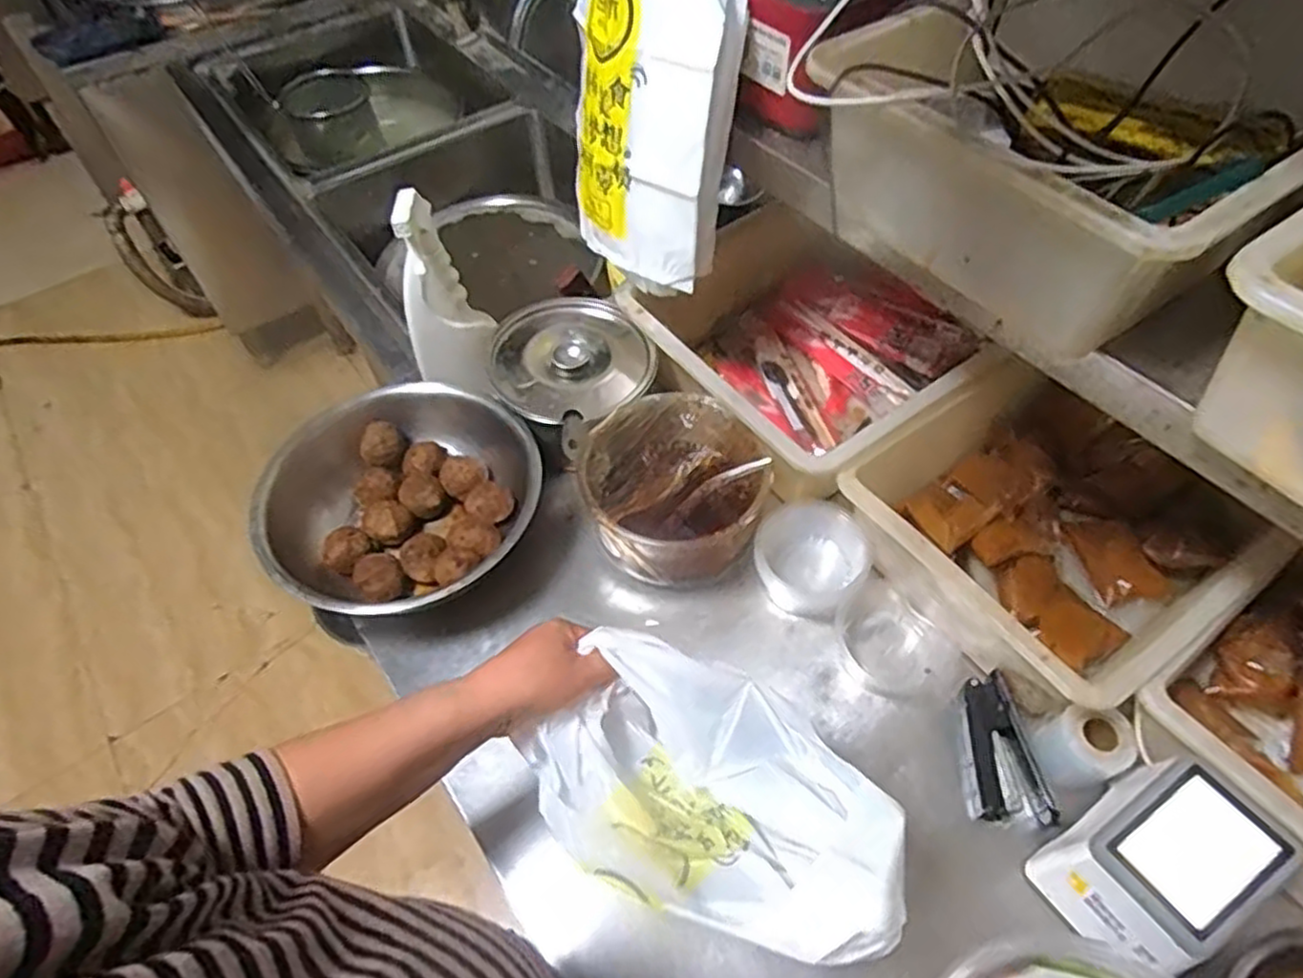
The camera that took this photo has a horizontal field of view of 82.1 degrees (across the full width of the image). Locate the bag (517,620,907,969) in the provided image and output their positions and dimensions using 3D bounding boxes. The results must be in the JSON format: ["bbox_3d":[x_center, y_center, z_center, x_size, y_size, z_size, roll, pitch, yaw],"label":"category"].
[{"bbox_3d":[0.039,0.198,0.493,0.240,0.099,0.146,19,57,16],"label":"bag"}]

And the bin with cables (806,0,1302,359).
[{"bbox_3d":[0.270,-0.225,0.524,0.239,0.132,0.291,-31,59,-19],"label":"bin with cables"}]

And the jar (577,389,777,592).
[{"bbox_3d":[0.021,0.003,0.733,0.169,0.095,0.167,-1,54,1],"label":"jar"}]

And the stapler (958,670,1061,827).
[{"bbox_3d":[0.280,0.214,0.612,0.059,0.031,0.112,-11,54,-5],"label":"stapler"}]

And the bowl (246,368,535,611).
[{"bbox_3d":[-0.242,0.012,0.738,0.246,0.093,0.259,-1,54,1],"label":"bowl"}]

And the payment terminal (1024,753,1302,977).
[{"bbox_3d":[0.354,0.263,0.524,0.116,0.096,0.096,-30,58,-19],"label":"payment terminal"}]

